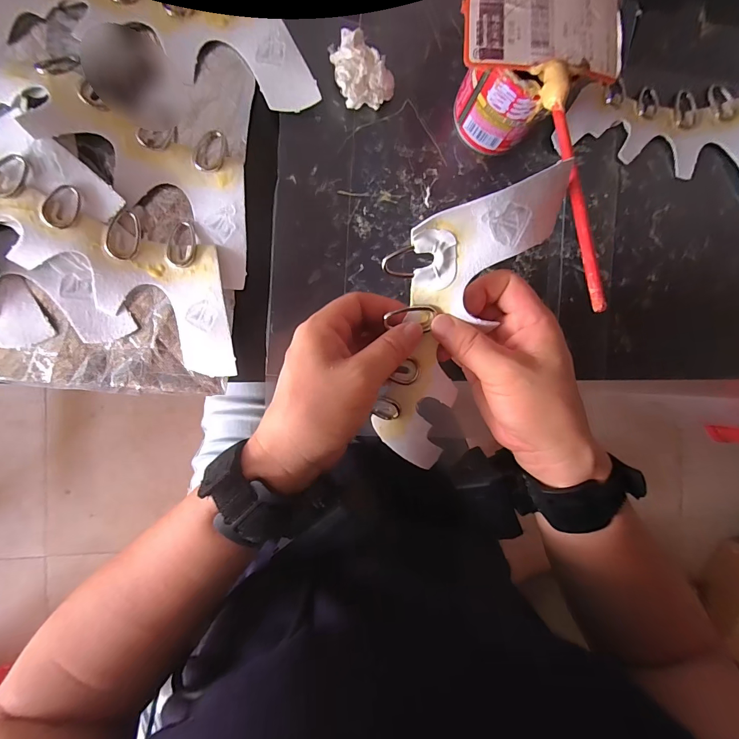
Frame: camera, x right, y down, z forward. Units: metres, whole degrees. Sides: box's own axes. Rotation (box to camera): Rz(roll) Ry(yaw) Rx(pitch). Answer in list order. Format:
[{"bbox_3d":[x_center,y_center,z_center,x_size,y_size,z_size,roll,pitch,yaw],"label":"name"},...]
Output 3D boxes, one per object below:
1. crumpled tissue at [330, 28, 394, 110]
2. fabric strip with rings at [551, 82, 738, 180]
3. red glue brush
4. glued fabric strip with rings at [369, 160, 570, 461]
[{"bbox_3d":[-0.005,-0.217,0.267,0.042,0.024,0.046,-20,94,-6],"label":"crumpled tissue"},{"bbox_3d":[0.258,-0.200,0.305,0.207,0.006,0.080,9,90,-7],"label":"fabric strip with rings"},{"bbox_3d":[0.110,-0.106,0.199,0.010,0.014,0.156,0,75,-7],"label":"red glue brush"},{"bbox_3d":[0.046,-0.021,0.230,0.080,0.021,0.197,11,120,-7],"label":"glued fabric strip with rings"}]

